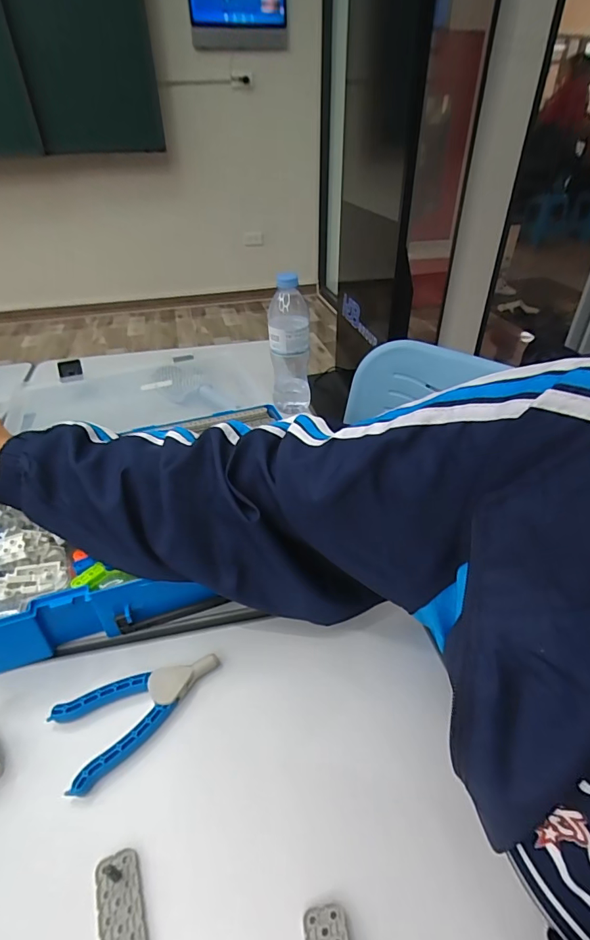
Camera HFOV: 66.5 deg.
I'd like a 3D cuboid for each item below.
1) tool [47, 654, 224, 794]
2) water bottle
[{"bbox_3d":[-0.123,0.192,0.369,0.128,0.014,0.066,-23,44,-27],"label":"tool"},{"bbox_3d":[-0.007,-0.190,0.708,0.064,0.215,0.059,0,38,1],"label":"water bottle"}]

